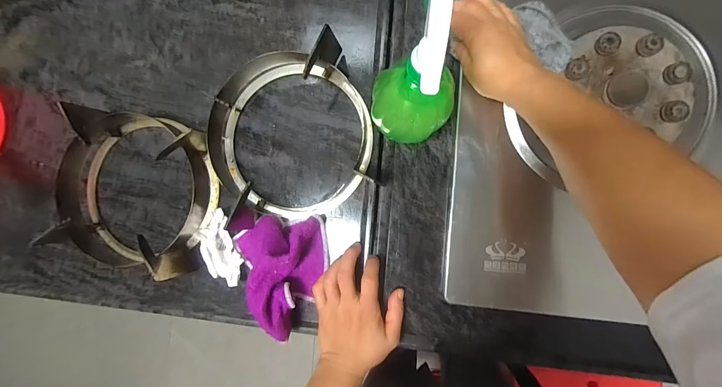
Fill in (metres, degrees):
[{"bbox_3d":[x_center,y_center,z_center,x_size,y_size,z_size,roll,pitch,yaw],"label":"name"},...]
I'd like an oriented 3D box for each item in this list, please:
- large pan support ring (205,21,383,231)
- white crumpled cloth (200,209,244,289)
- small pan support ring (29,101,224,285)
[{"bbox_3d":[-0.091,-0.070,0.384,0.200,0.068,0.197,0,89,7],"label":"large pan support ring"},{"bbox_3d":[-0.185,0.074,0.416,0.045,0.020,0.096,-22,87,6],"label":"white crumpled cloth"},{"bbox_3d":[-0.295,-0.005,0.407,0.192,0.068,0.189,13,91,7],"label":"small pan support ring"}]

